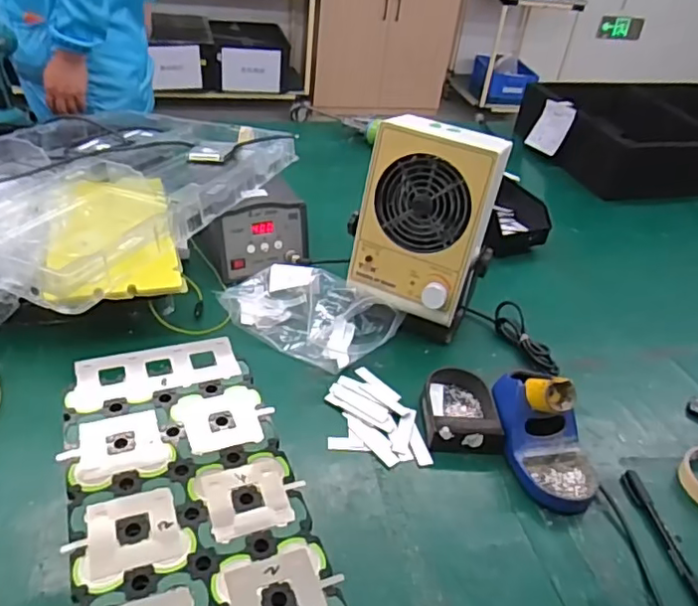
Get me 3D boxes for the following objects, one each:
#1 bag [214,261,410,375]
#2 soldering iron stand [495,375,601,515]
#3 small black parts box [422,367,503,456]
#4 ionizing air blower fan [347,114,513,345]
[{"bbox_3d":[-0.047,0.003,0.733,0.207,0.063,0.131,26,40,23],"label":"bag"},{"bbox_3d":[0.204,0.125,0.596,0.082,0.083,0.148,-2,37,-14],"label":"soldering iron stand"},{"bbox_3d":[0.122,0.113,0.638,0.079,0.035,0.099,5,37,-4],"label":"small black parts box"},{"bbox_3d":[0.087,-0.078,0.713,0.157,0.251,0.109,17,38,12],"label":"ionizing air blower fan"}]

